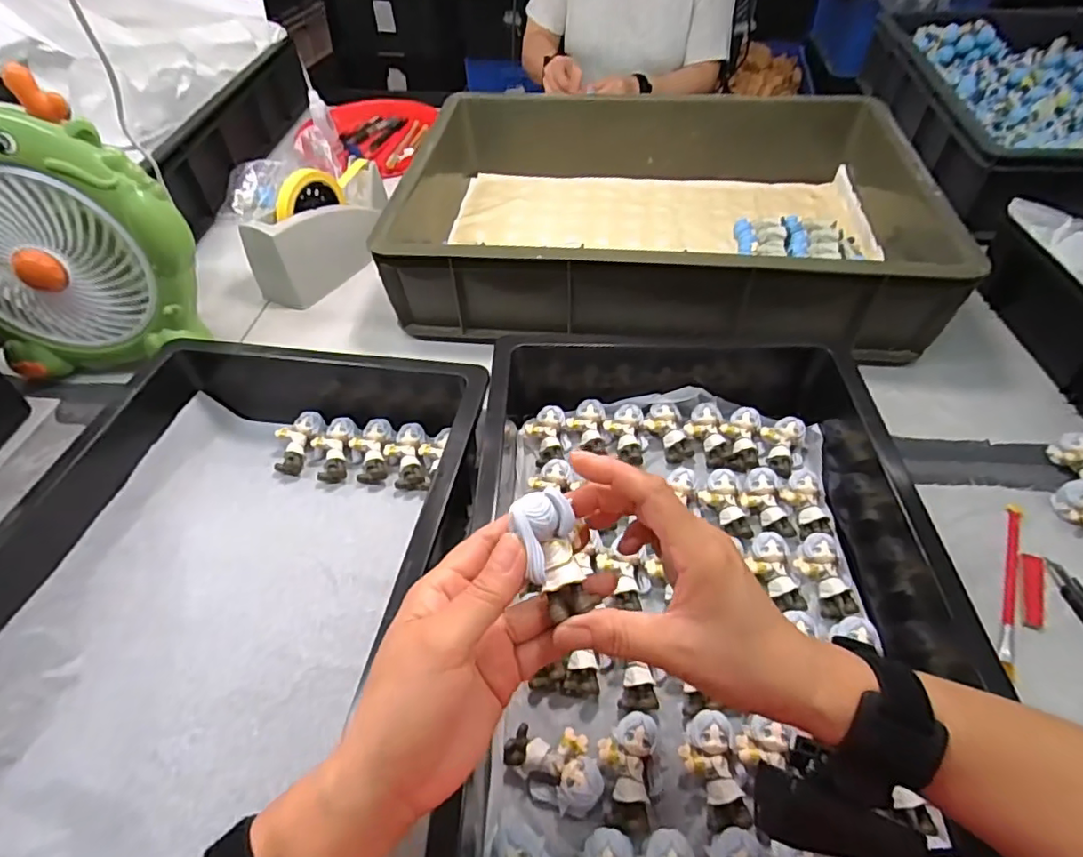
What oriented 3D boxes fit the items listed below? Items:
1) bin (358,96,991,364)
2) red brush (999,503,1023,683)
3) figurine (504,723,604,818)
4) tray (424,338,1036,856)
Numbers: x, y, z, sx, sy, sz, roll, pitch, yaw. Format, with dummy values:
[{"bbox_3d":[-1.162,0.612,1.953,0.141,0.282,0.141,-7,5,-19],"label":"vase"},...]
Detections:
[{"bbox_3d":[0.146,-0.282,0.725,0.601,0.159,0.420,5,50,7],"label":"bin"},{"bbox_3d":[0.383,0.129,0.470,0.013,0.014,0.160,19,53,18],"label":"red brush"},{"bbox_3d":[0.009,0.217,0.369,0.063,0.034,0.042,22,53,20],"label":"figurine"},{"bbox_3d":[0.109,0.103,0.433,0.363,0.094,0.535,-4,49,-1],"label":"tray"}]

